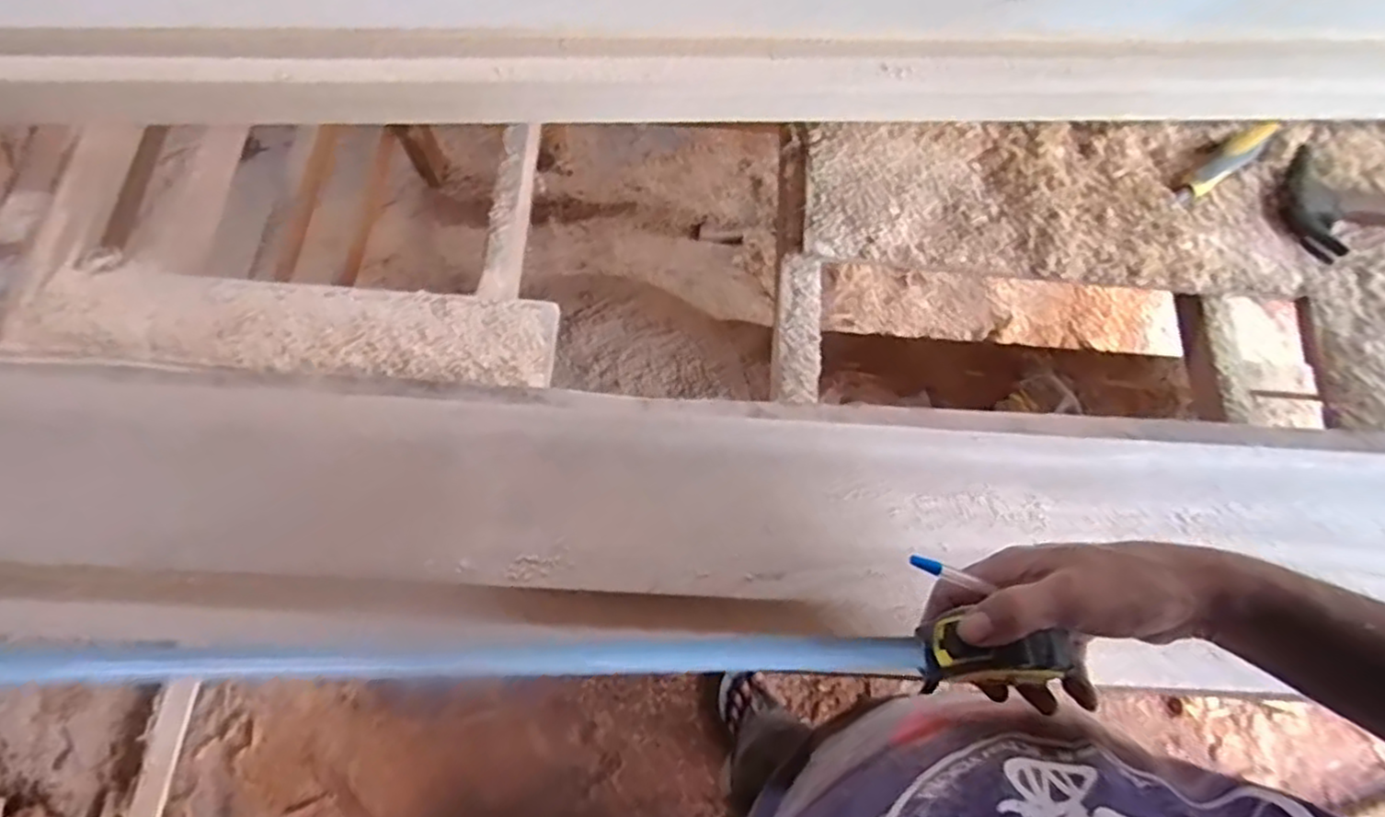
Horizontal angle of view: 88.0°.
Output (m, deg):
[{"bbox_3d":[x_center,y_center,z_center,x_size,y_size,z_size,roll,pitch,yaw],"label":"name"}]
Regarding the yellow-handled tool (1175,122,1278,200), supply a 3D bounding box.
[{"bbox_3d":[0.556,-0.258,0.743,0.132,0.015,0.028,-38,76,0],"label":"yellow-handled tool"}]

